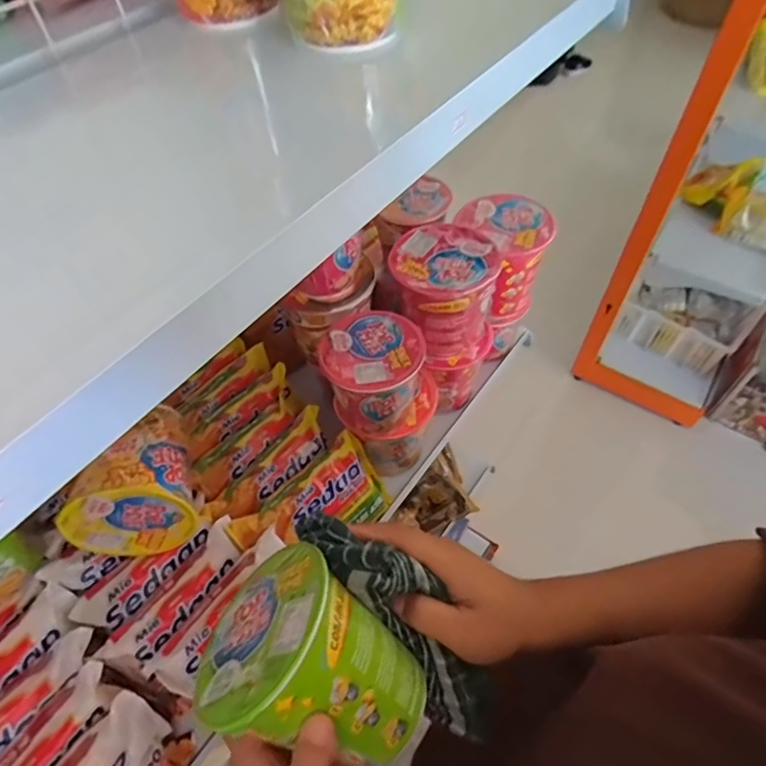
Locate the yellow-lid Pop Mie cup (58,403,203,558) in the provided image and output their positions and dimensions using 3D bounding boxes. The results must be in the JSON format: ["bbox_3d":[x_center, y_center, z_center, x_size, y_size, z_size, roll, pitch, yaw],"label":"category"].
[{"bbox_3d":[-0.225,0.087,0.469,0.102,0.097,0.104,-15,55,-9],"label":"yellow-lid Pop Mie cup"}]

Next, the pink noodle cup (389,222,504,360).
[{"bbox_3d":[0.062,-0.089,0.540,0.100,0.109,0.093,-1,54,2],"label":"pink noodle cup"}]

